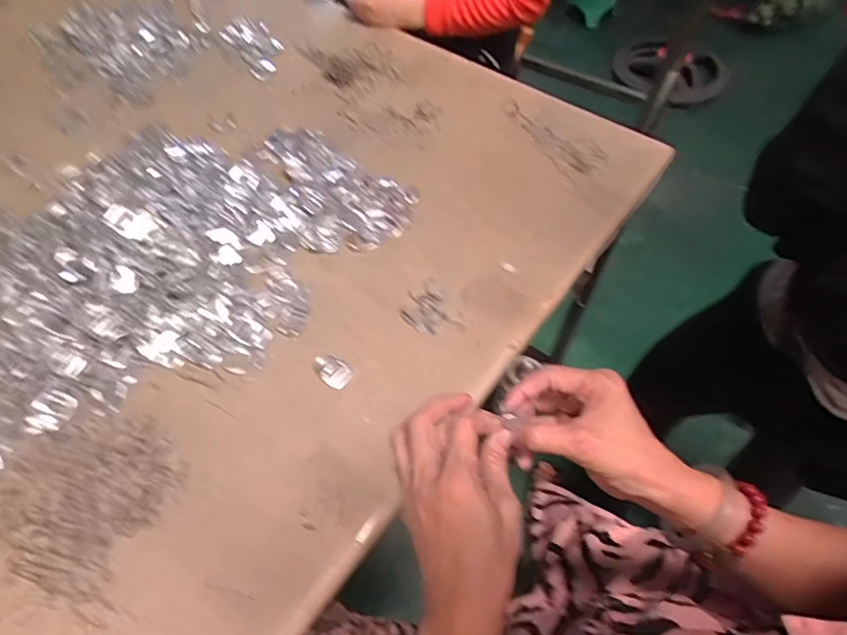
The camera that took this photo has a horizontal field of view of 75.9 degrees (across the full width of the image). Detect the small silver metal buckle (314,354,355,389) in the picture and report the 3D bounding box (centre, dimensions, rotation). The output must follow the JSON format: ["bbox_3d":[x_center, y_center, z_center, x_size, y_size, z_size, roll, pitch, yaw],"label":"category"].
[{"bbox_3d":[-0.097,0.055,0.578,0.044,0.004,0.029,37,63,22],"label":"small silver metal buckle"}]

